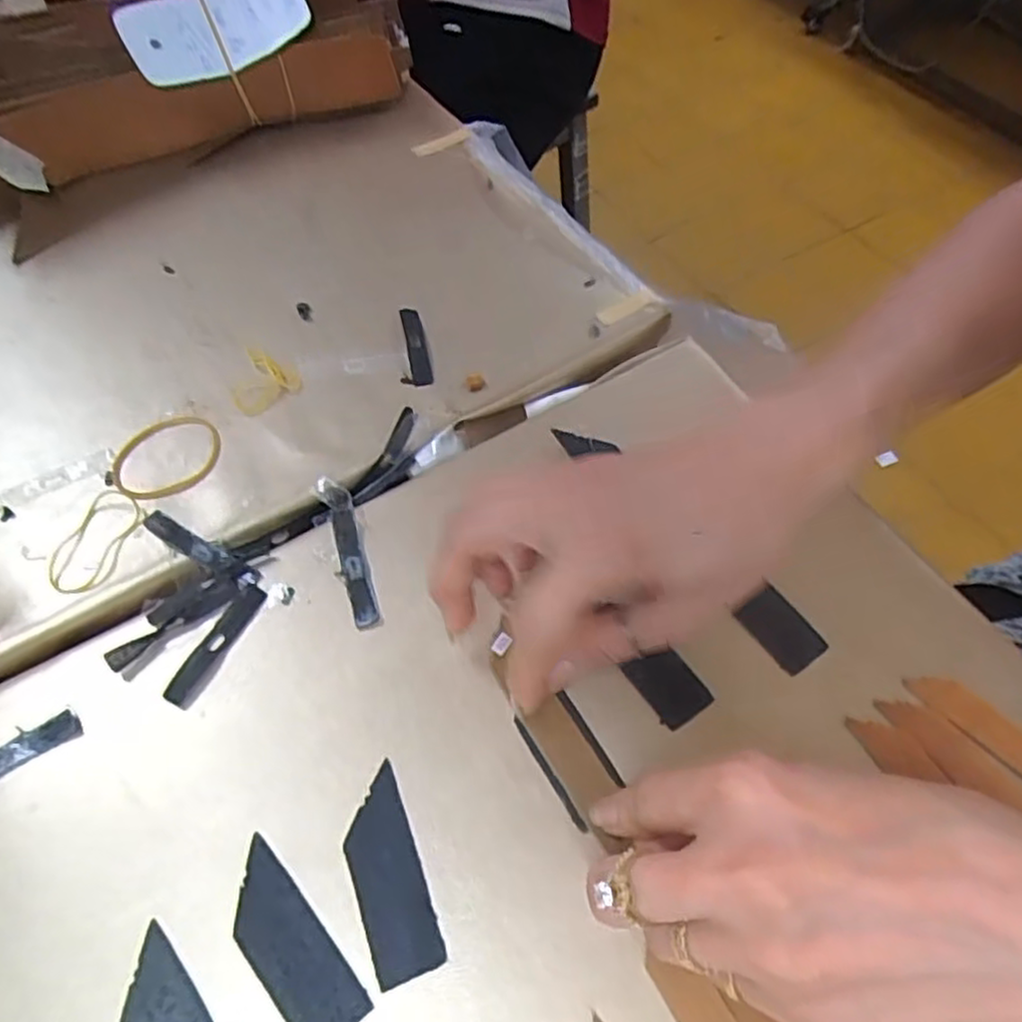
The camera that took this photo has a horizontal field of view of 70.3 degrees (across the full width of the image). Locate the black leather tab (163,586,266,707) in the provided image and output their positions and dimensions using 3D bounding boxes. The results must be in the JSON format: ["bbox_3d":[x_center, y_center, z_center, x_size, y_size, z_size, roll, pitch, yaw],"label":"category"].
[{"bbox_3d":[-0.117,0.051,0.286,0.011,0.004,0.053,24,60,12],"label":"black leather tab"}]

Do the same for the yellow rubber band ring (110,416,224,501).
[{"bbox_3d":[-0.156,-0.025,0.329,0.038,0.004,0.049,35,63,18],"label":"yellow rubber band ring"}]

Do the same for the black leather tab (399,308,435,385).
[{"bbox_3d":[-0.048,-0.086,0.370,0.010,0.004,0.053,-10,58,-8],"label":"black leather tab"}]

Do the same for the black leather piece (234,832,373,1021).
[{"bbox_3d":[-0.072,0.139,0.232,0.023,0.004,0.063,-36,65,-22],"label":"black leather piece"}]

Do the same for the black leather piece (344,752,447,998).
[{"bbox_3d":[-0.042,0.121,0.244,0.023,0.004,0.064,-18,60,-13],"label":"black leather piece"}]

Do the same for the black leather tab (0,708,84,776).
[{"bbox_3d":[-0.183,0.088,0.259,0.054,0.004,0.012,-27,62,-18],"label":"black leather tab"}]

